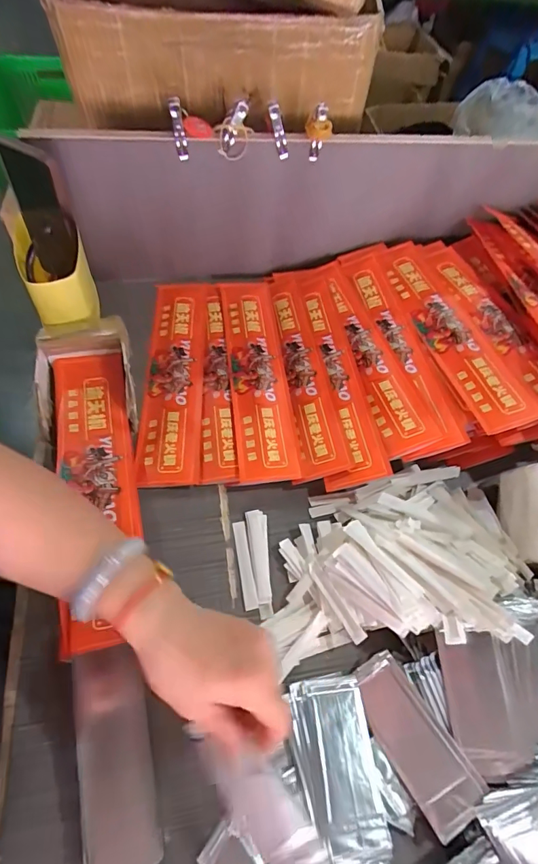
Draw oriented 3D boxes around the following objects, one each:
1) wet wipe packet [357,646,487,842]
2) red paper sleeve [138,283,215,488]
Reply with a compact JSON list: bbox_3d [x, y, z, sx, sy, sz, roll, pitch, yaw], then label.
[{"bbox_3d":[0.122,0.259,0.367,0.054,0.009,0.123,-42,59,5],"label":"wet wipe packet"},{"bbox_3d":[-0.121,-0.084,0.569,0.076,0.008,0.332,-1,58,-5],"label":"red paper sleeve"}]

